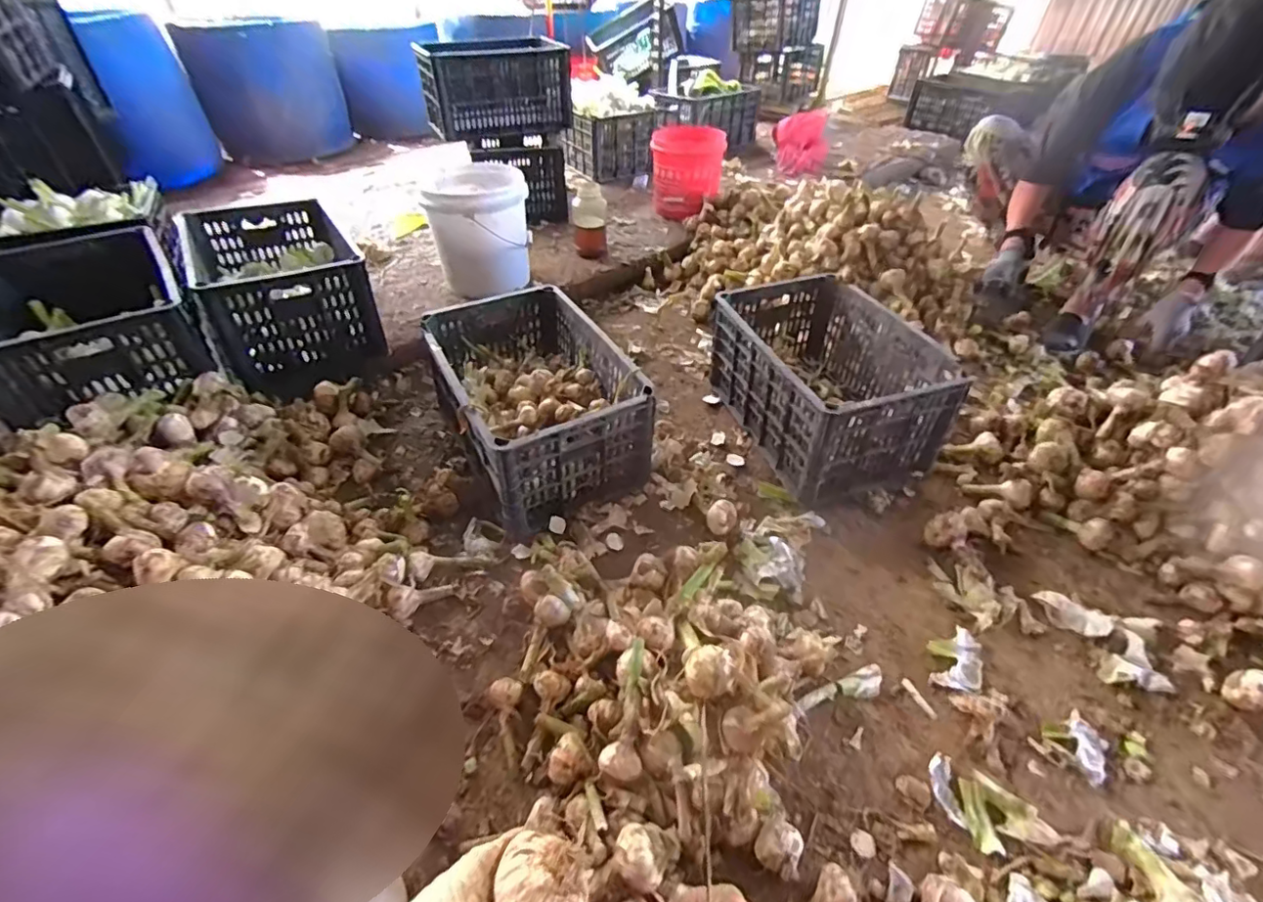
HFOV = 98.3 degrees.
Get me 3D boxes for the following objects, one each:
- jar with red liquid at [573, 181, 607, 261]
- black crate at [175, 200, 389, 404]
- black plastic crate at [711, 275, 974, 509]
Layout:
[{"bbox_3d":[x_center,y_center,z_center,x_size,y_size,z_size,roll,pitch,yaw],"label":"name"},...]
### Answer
[{"bbox_3d":[-0.113,-0.629,1.503,0.086,0.181,0.092,0,44,-4],"label":"jar with red liquid"},{"bbox_3d":[-0.740,-0.344,1.150,0.290,0.212,0.460,-27,51,-28],"label":"black crate"},{"bbox_3d":[0.372,-0.153,1.100,0.304,0.227,0.454,-14,46,-17],"label":"black plastic crate"}]

